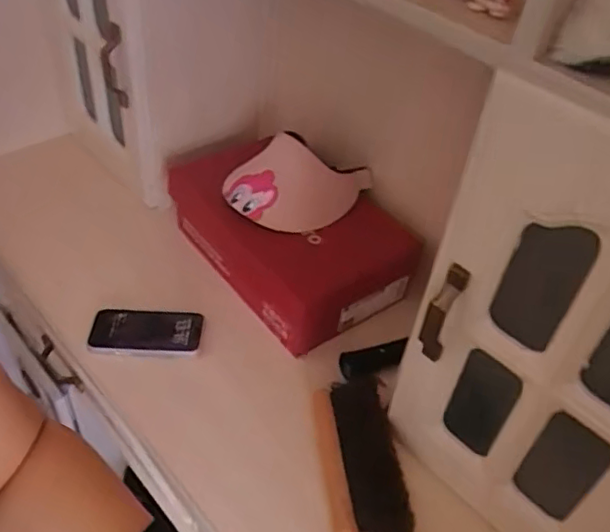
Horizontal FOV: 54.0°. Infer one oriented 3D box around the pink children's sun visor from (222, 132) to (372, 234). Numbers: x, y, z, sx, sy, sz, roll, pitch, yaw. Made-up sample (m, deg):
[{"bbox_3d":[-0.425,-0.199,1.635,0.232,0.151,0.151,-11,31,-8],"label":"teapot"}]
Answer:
[{"bbox_3d":[-0.005,-0.125,0.869,0.202,0.095,0.129,-21,50,-26],"label":"pink children's sun visor"}]

